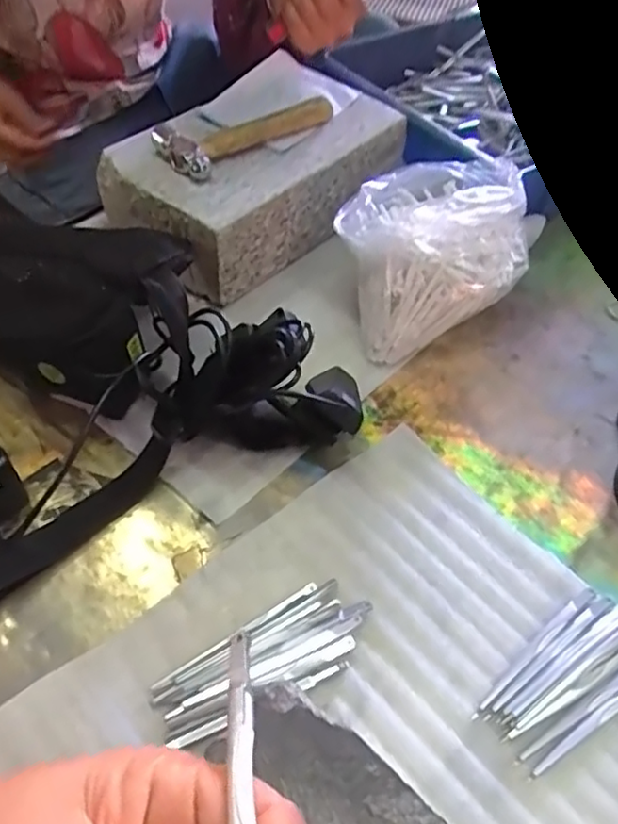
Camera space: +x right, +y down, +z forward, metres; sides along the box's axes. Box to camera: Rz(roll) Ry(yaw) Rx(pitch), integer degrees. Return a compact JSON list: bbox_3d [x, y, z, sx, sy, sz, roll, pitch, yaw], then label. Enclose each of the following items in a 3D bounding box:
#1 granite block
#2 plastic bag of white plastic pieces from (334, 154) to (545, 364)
[{"bbox_3d":[-0.040,-0.213,0.549,0.144,0.079,0.250,36,58,21],"label":"granite block"},{"bbox_3d":[0.098,-0.129,0.496,0.148,0.099,0.126,-18,56,-18],"label":"plastic bag of white plastic pieces"}]

